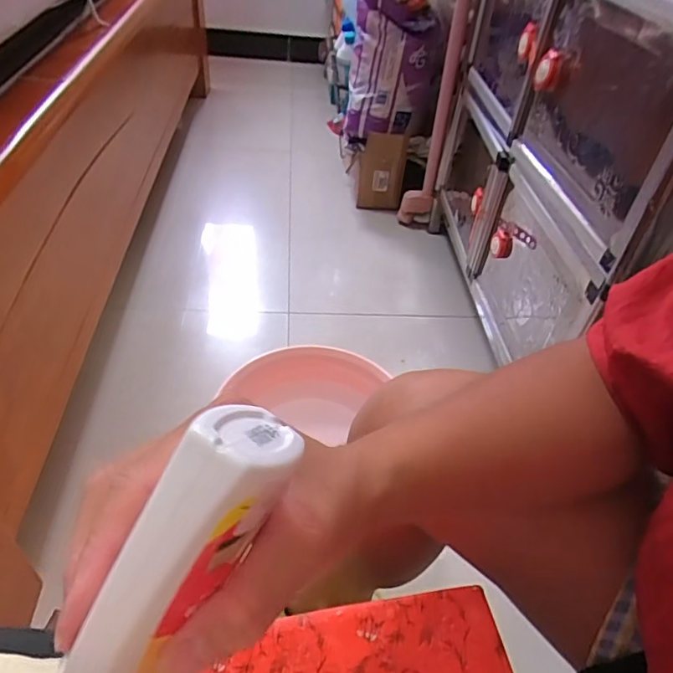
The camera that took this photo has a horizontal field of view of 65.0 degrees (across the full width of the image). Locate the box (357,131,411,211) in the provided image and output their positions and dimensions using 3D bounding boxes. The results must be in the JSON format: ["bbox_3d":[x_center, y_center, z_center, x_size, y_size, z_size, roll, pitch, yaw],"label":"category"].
[{"bbox_3d":[0.126,-0.446,1.468,0.122,0.217,0.049,8,44,1],"label":"box"}]

